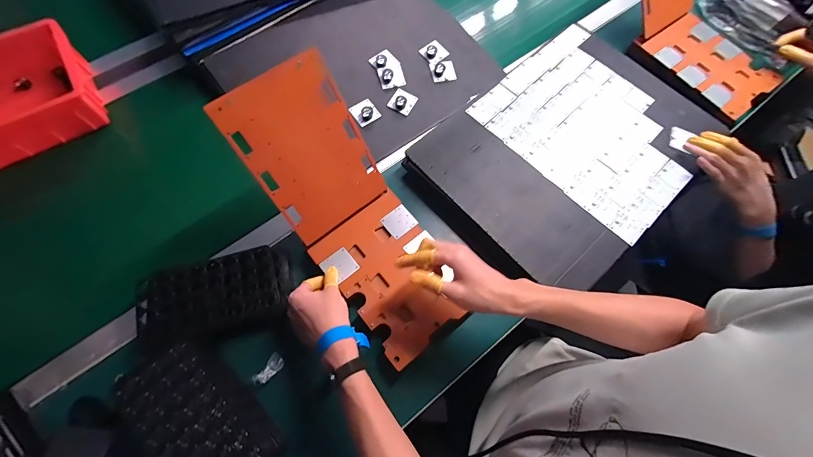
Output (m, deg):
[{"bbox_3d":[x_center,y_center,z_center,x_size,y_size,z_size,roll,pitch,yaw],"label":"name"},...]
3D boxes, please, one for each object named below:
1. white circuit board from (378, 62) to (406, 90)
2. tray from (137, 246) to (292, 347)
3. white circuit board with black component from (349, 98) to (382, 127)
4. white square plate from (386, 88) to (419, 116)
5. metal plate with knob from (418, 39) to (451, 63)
[{"bbox_3d":[-0.030,-0.310,0.736,0.050,0.016,0.050,-15,69,-4],"label":"white circuit board"},{"bbox_3d":[-0.289,0.102,0.548,0.210,0.032,0.110,-14,69,-7],"label":"tray"},{"bbox_3d":[-0.081,-0.229,0.708,0.048,0.017,0.051,-33,71,-11],"label":"white circuit board with black component"},{"bbox_3d":[-0.008,-0.255,0.720,0.047,0.025,0.050,28,70,9],"label":"white square plate"},{"bbox_3d":[0.060,-0.372,0.765,0.049,0.016,0.046,-40,73,-13],"label":"metal plate with knob"}]

